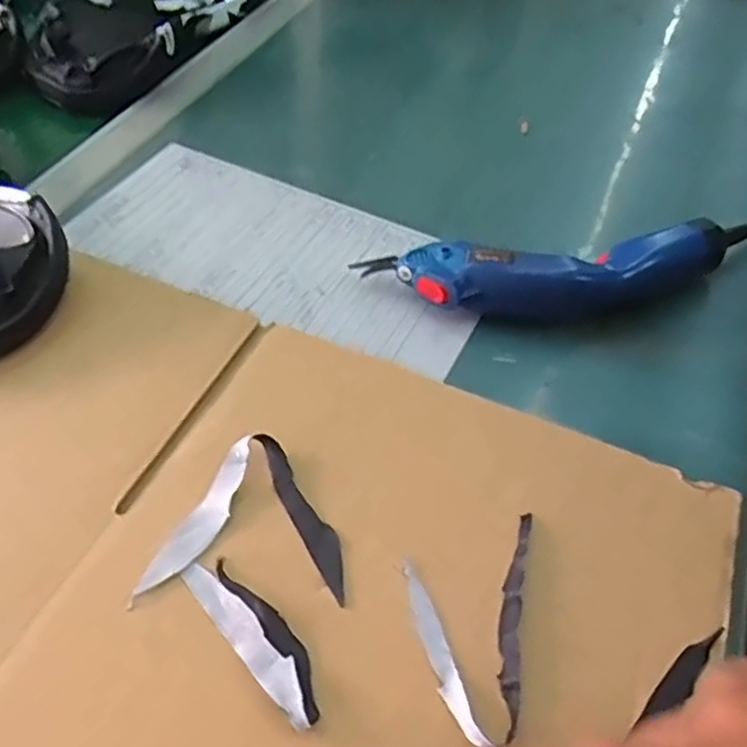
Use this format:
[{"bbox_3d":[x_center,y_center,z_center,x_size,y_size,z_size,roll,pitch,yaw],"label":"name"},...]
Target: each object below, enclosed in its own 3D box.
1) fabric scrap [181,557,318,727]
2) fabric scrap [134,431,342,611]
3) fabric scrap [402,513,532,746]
[{"bbox_3d":[-0.053,0.115,0.324,0.024,0.010,0.092,-33,59,-27],"label":"fabric scrap"},{"bbox_3d":[-0.069,0.071,0.358,0.096,0.012,0.090,-6,51,-10],"label":"fabric scrap"},{"bbox_3d":[0.042,0.110,0.336,0.057,0.009,0.113,11,50,5],"label":"fabric scrap"}]

